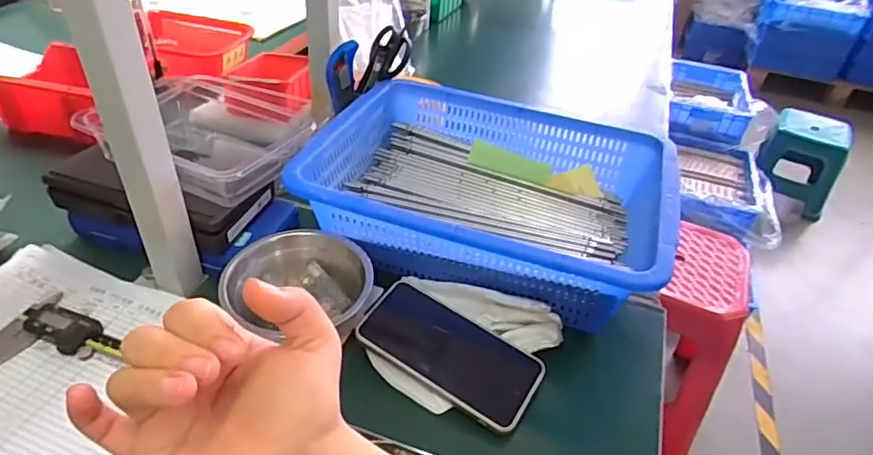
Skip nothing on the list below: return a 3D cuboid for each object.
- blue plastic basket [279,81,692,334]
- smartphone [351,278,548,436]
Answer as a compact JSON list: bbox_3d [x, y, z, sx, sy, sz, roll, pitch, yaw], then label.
[{"bbox_3d":[0.055,-0.042,0.587,0.341,0.085,0.255,14,39,11],"label":"blue plastic basket"},{"bbox_3d":[0.010,0.105,0.486,0.158,0.012,0.072,29,59,20],"label":"smartphone"}]

